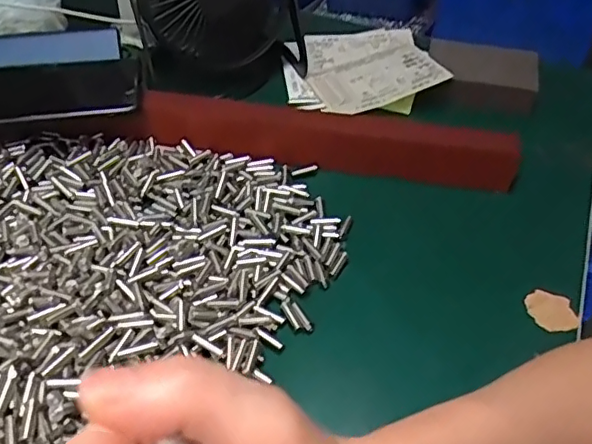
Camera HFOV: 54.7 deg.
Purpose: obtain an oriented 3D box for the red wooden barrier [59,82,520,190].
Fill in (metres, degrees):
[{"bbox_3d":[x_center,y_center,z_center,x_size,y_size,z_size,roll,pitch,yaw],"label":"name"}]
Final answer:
[{"bbox_3d":[-0.003,-0.073,0.440,0.330,0.051,0.039,11,44,7],"label":"red wooden barrier"}]

